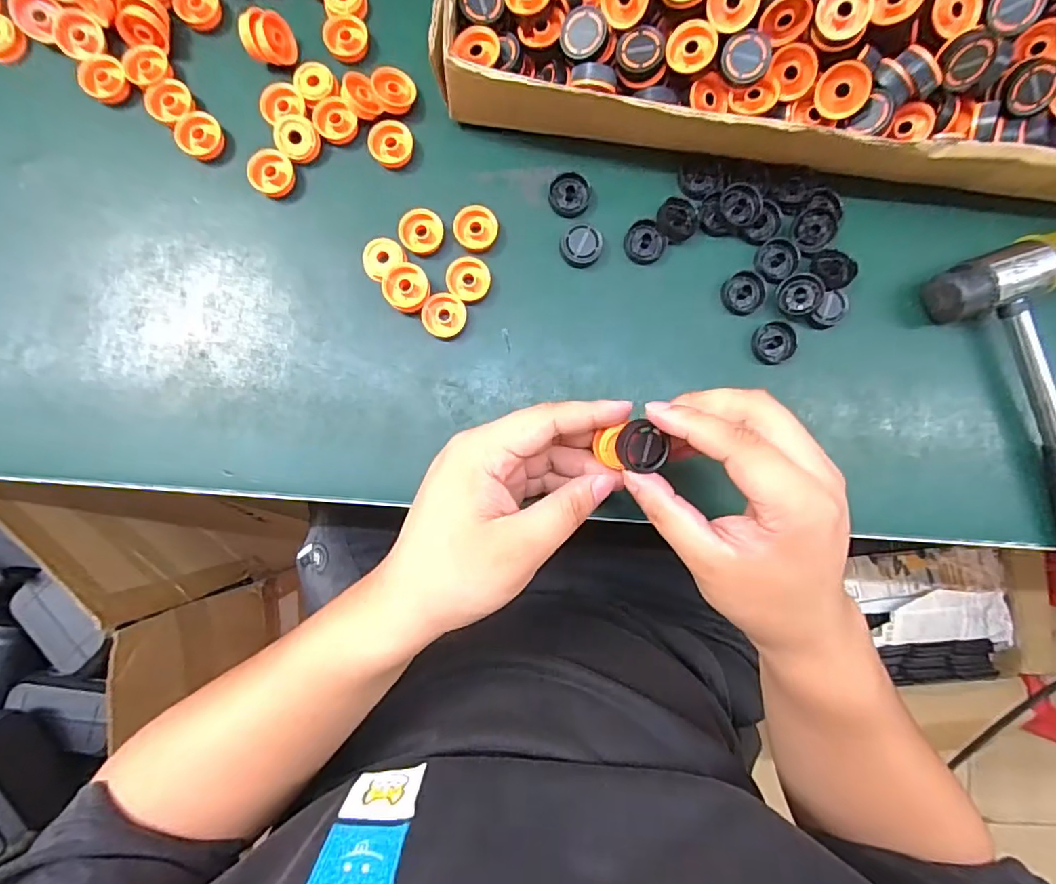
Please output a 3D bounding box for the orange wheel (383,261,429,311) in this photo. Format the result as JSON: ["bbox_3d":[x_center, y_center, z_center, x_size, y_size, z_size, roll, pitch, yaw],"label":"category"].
[{"bbox_3d":[-0.072,-0.091,0.319,0.027,0.007,0.027,-2,107,-5],"label":"orange wheel"}]

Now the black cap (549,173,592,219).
[{"bbox_3d":[0.026,-0.151,0.328,0.025,0.004,0.025,7,89,-2],"label":"black cap"}]

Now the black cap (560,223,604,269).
[{"bbox_3d":[0.032,-0.119,0.328,0.025,0.007,0.025,0,89,-2],"label":"black cap"}]

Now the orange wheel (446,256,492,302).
[{"bbox_3d":[-0.035,-0.097,0.325,0.026,0.006,0.025,0,89,-2],"label":"orange wheel"}]

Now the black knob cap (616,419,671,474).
[{"bbox_3d":[0.055,0.003,0.260,0.026,0.007,0.022,37,88,-1],"label":"black knob cap"}]

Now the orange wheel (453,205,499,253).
[{"bbox_3d":[-0.031,-0.128,0.325,0.026,0.006,0.025,4,89,-2],"label":"orange wheel"}]

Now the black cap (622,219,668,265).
[{"bbox_3d":[0.071,-0.121,0.329,0.024,0.004,0.025,0,89,-2],"label":"black cap"}]

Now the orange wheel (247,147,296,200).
[{"bbox_3d":[-0.152,-0.160,0.323,0.024,0.008,0.025,5,89,-2],"label":"orange wheel"}]

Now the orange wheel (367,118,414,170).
[{"bbox_3d":[-0.083,-0.180,0.327,0.025,0.008,0.028,-37,91,-2],"label":"orange wheel"}]

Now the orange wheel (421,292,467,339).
[{"bbox_3d":[-0.050,-0.075,0.324,0.025,0.006,0.025,5,89,-2],"label":"orange wheel"}]

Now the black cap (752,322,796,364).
[{"bbox_3d":[0.151,-0.060,0.330,0.025,0.004,0.025,0,89,-2],"label":"black cap"}]

